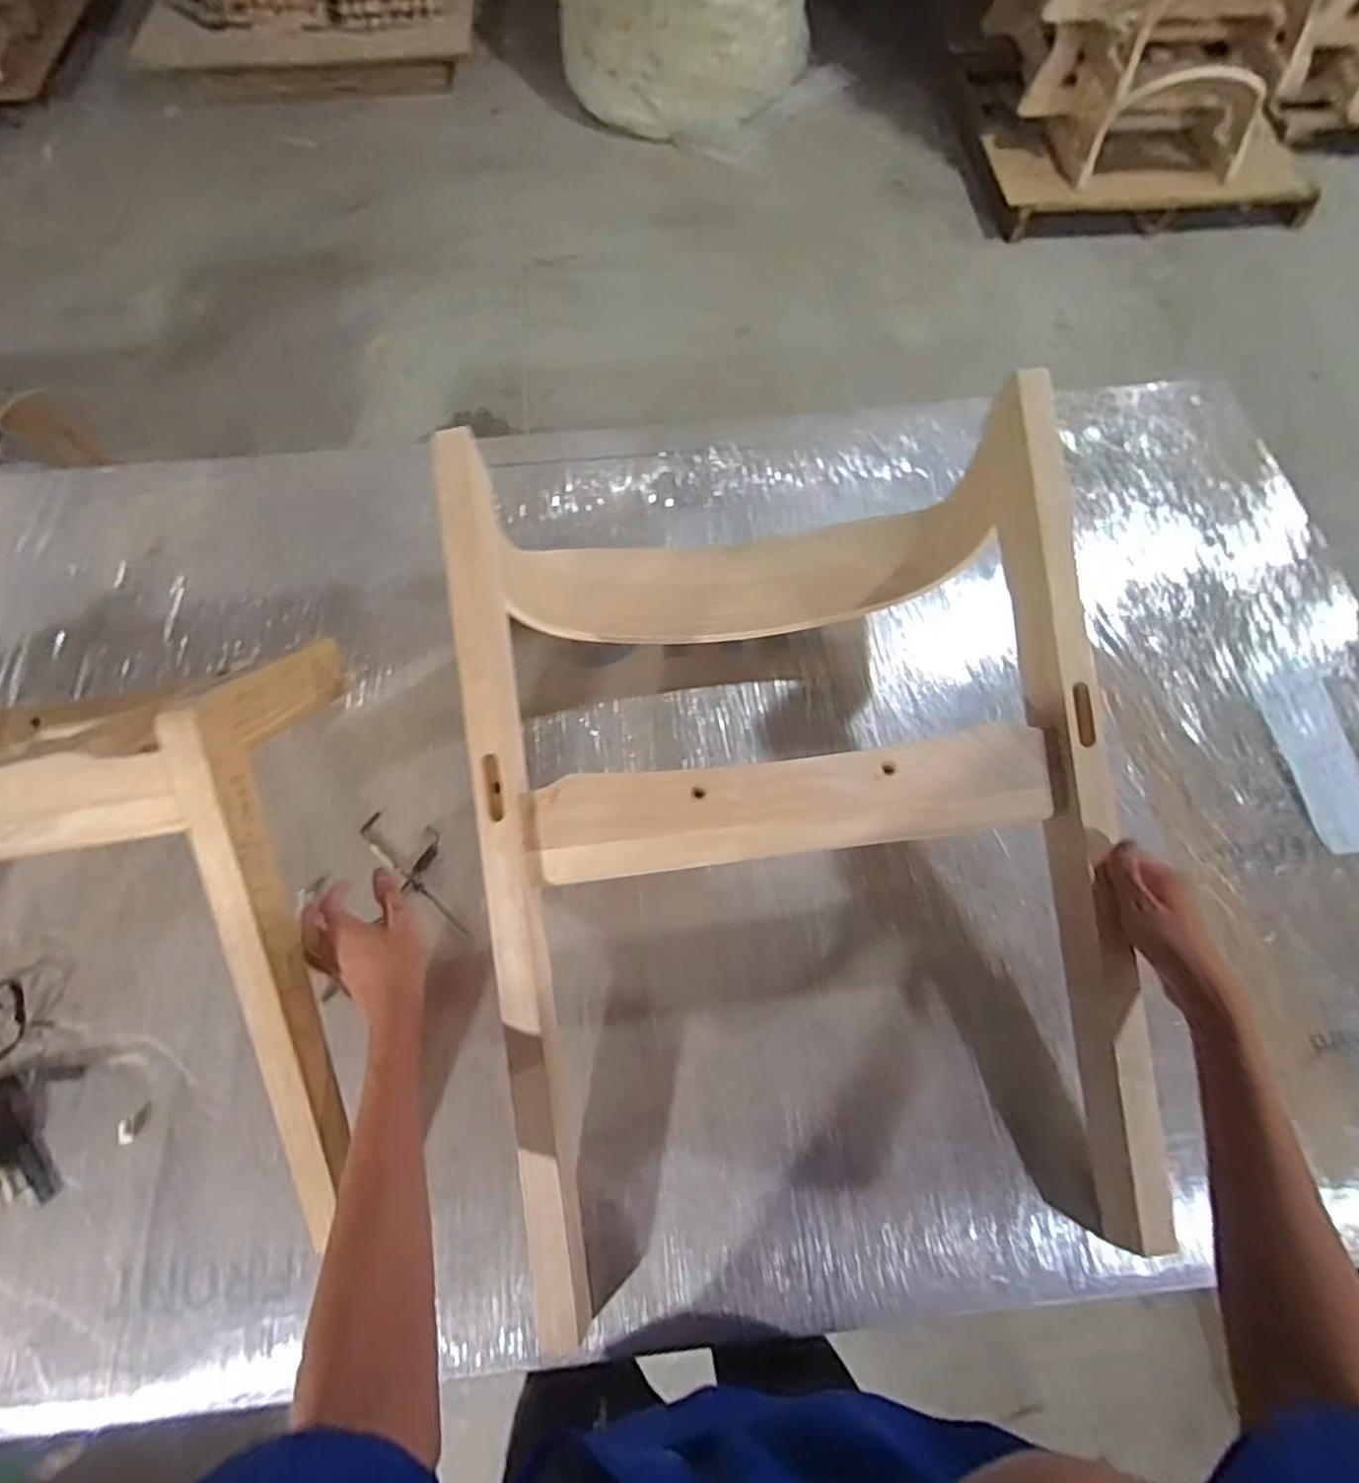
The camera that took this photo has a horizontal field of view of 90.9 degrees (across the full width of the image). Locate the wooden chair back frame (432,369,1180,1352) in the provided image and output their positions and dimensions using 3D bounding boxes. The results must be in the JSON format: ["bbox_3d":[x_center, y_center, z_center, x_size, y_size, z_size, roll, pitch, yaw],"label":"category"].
[{"bbox_3d":[0.094,0.043,0.571,0.508,0.309,0.726,-7,62,0],"label":"wooden chair back frame"}]

